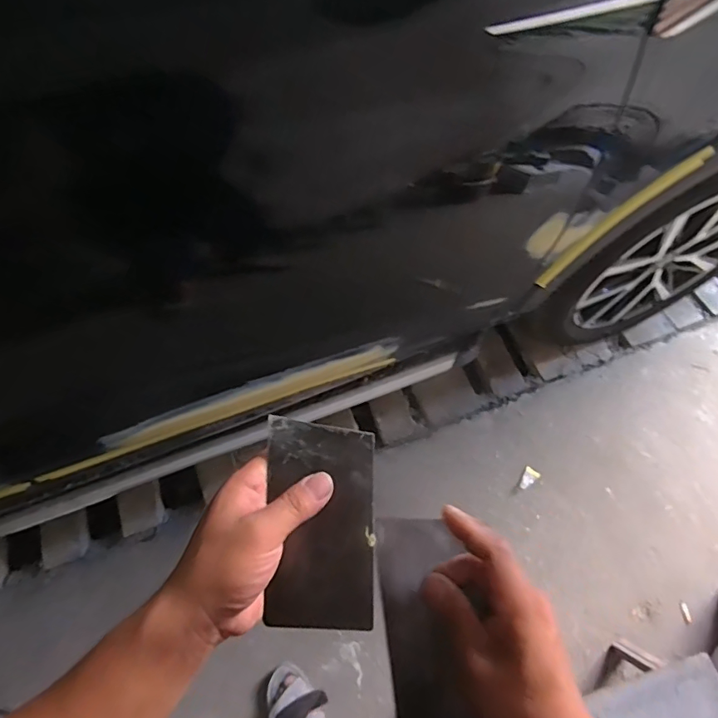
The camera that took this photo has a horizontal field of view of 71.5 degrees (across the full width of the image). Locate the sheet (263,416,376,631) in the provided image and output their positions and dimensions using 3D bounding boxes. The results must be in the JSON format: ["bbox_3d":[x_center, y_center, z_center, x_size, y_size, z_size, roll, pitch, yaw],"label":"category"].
[{"bbox_3d":[-0.025,0.109,0.333,0.071,0.007,0.133,-2,82,11],"label":"sheet"}]

